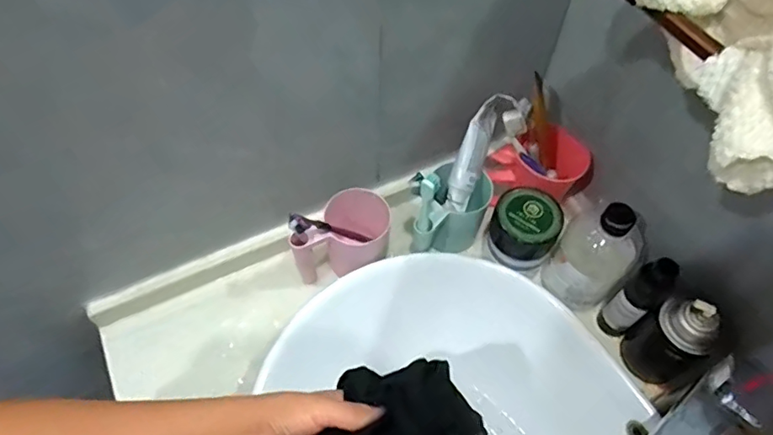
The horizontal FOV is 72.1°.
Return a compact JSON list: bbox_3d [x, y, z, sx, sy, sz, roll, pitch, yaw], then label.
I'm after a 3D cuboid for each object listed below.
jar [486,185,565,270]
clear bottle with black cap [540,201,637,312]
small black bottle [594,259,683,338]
[{"bbox_3d":[0.159,0.012,0.615,0.076,0.067,0.074,24,60,14],"label":"jar"},{"bbox_3d":[0.226,0.045,0.584,0.077,0.145,0.066,33,63,19],"label":"clear bottle with black cap"},{"bbox_3d":[0.273,0.086,0.577,0.040,0.149,0.035,-33,63,-19],"label":"small black bottle"}]

